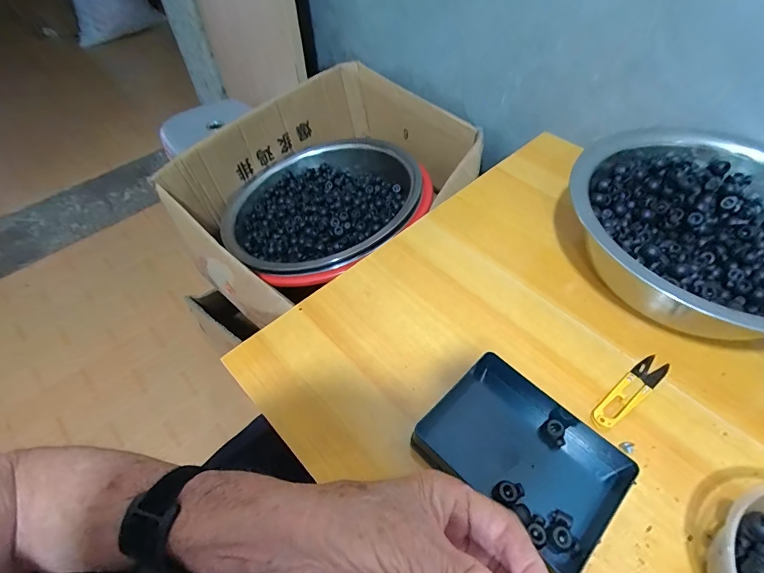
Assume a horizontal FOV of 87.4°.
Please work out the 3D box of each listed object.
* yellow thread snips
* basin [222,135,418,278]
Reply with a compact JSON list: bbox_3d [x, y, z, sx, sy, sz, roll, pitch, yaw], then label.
[{"bbox_3d":[0.236,0.097,0.377,0.105,0.008,0.024,-30,58,-21],"label":"yellow thread snips"},{"bbox_3d":[-0.095,-0.144,0.671,0.325,0.100,0.316,-29,58,-20],"label":"basin"}]

